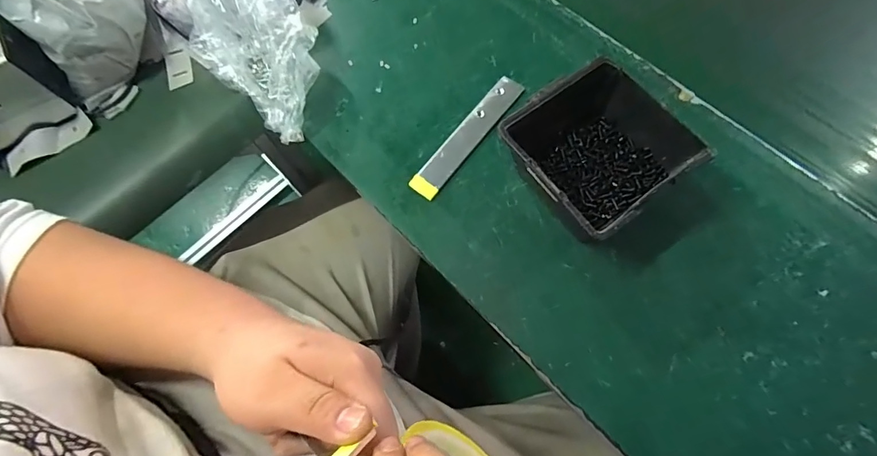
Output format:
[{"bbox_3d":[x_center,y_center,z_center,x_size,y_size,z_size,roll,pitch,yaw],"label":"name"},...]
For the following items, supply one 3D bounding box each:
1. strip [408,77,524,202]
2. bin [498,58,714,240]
[{"bbox_3d":[0.027,-0.085,0.406,0.025,0.010,0.141,37,76,15],"label":"strip"},{"bbox_3d":[0.129,-0.063,0.359,0.131,0.065,0.122,-34,71,-9],"label":"bin"}]

